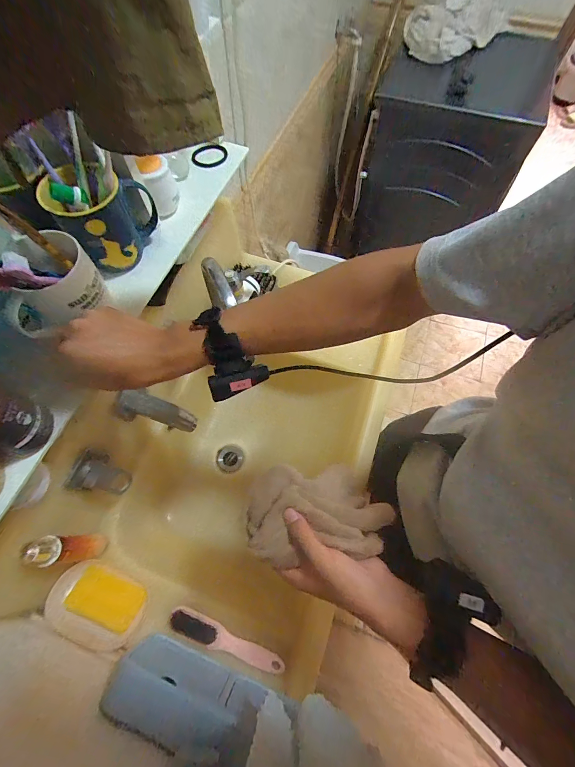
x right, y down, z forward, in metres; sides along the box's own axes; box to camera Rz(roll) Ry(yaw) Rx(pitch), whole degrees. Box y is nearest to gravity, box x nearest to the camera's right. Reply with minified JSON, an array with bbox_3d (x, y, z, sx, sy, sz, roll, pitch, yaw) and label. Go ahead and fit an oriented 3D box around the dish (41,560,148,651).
[{"bbox_3d":[-0.296,0.343,0.493,0.144,0.035,0.110,26,48,6],"label":"dish"}]

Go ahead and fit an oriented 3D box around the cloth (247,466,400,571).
[{"bbox_3d":[0.038,0.143,0.369,0.168,0.055,0.108,1,66,1],"label":"cloth"}]

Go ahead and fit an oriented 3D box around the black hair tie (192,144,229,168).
[{"bbox_3d":[-0.133,-0.391,0.553,0.062,0.005,0.046,-18,79,-9],"label":"black hair tie"}]

